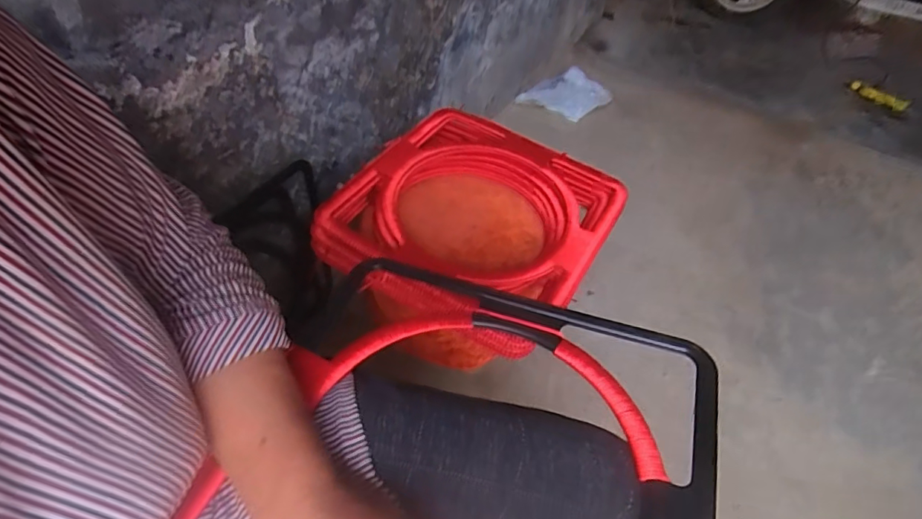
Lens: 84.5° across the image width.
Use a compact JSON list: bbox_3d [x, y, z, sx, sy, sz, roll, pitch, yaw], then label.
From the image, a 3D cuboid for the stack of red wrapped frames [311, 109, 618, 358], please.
[{"bbox_3d":[0.017,-0.054,0.722,0.347,0.081,0.361,26,51,16],"label":"stack of red wrapped frames"}]

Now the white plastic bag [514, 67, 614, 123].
[{"bbox_3d":[0.320,-0.490,1.514,0.194,0.055,0.266,35,54,23],"label":"white plastic bag"}]

